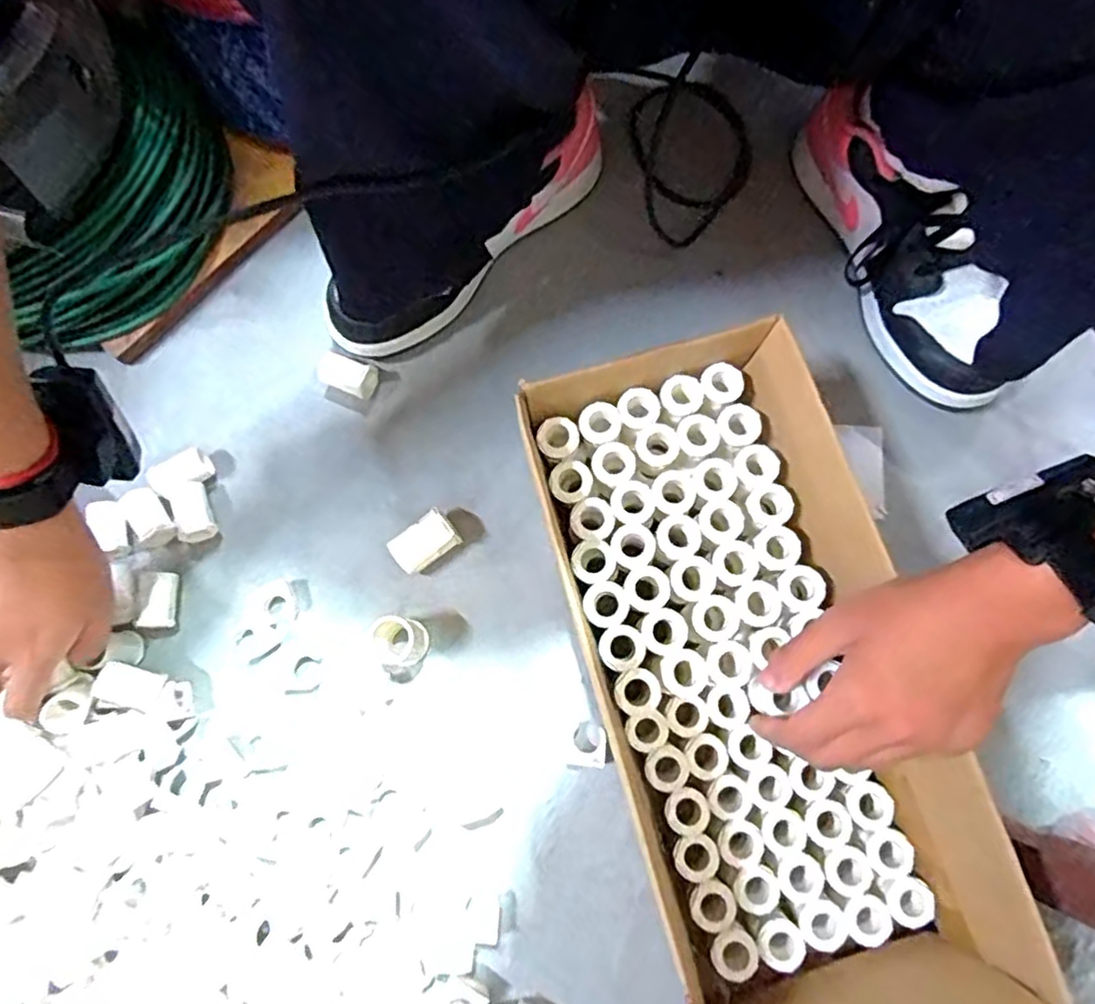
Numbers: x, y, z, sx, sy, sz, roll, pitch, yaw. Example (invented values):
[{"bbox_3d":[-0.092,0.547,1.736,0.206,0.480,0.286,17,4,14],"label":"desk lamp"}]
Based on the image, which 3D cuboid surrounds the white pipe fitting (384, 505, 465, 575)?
[{"bbox_3d":[-0.086,0.030,0.466,0.044,0.028,0.028,-35,78,-7],"label":"white pipe fitting"}]

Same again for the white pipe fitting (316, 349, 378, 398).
[{"bbox_3d":[-0.150,-0.094,0.500,0.042,0.025,0.024,21,77,6],"label":"white pipe fitting"}]

